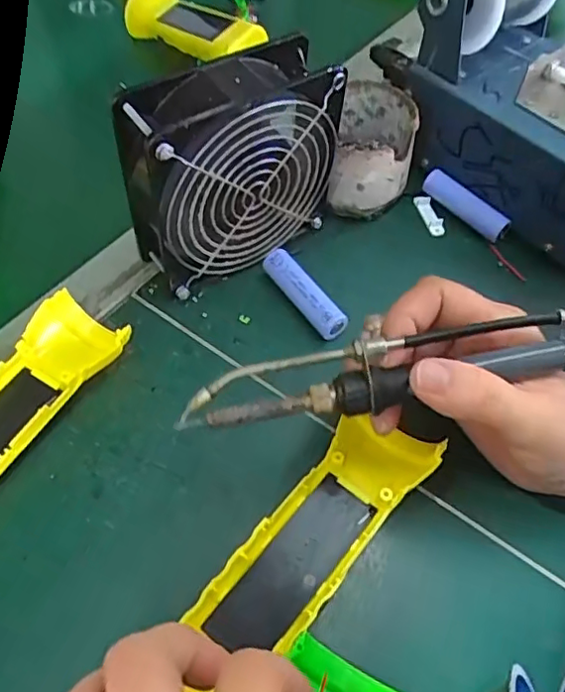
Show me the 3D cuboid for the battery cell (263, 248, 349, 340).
[{"bbox_3d":[0.013,-0.031,0.361,0.016,0.018,0.066,-29,63,-21],"label":"battery cell"}]

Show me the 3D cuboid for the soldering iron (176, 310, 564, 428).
[{"bbox_3d":[0.061,0.006,0.252,0.208,0.022,0.027,-9,57,-2],"label":"soldering iron"}]

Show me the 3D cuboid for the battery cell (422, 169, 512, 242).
[{"bbox_3d":[0.126,-0.097,0.411,0.067,0.019,0.017,37,62,19],"label":"battery cell"}]

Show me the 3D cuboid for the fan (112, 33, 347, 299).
[{"bbox_3d":[-0.031,-0.098,0.341,0.120,0.121,0.046,-30,63,-21],"label":"fan"}]

